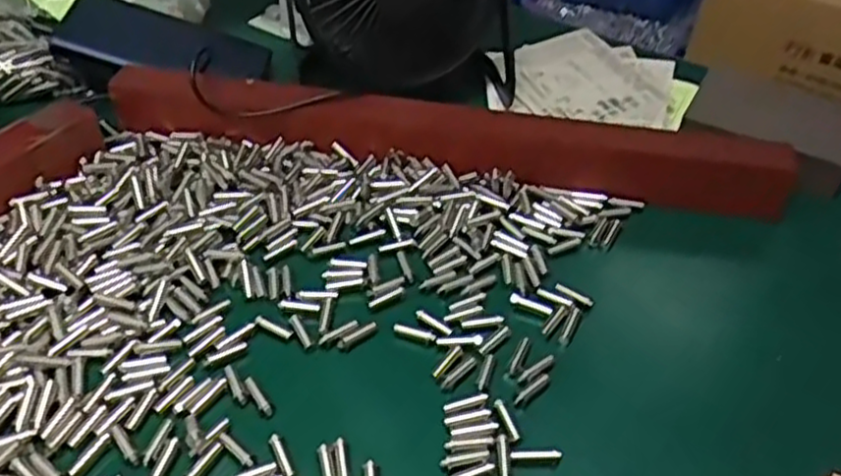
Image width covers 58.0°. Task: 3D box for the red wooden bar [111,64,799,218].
[{"bbox_3d":[0.010,-0.064,0.450,0.400,0.046,0.040,11,43,7],"label":"red wooden bar"}]

